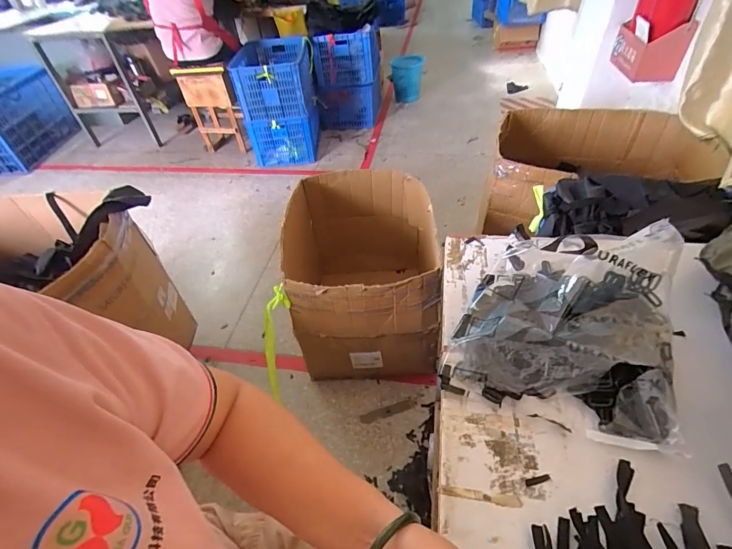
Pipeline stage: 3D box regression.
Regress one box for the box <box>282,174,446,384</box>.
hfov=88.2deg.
[{"bbox_3d":[-0.008,0.009,1.379,0.539,0.519,0.604,-1,44,5],"label":"box"}]

